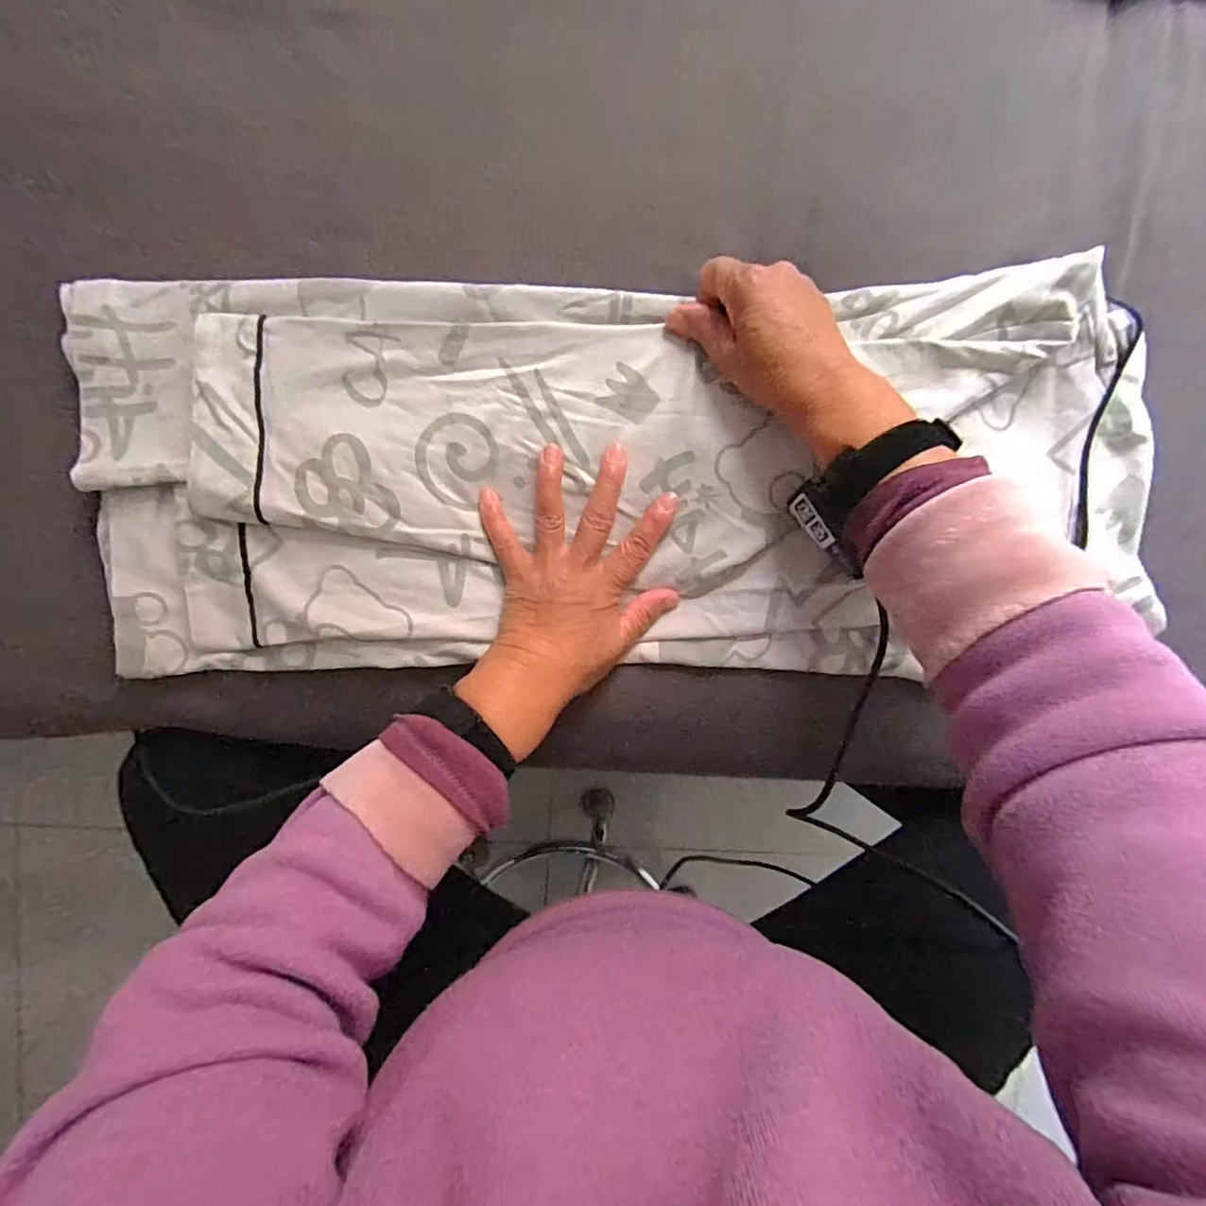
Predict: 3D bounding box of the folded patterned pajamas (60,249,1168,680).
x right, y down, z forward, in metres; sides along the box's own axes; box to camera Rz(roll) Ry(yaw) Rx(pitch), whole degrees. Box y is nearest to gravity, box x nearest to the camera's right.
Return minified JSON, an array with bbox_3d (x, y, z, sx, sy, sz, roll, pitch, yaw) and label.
[{"bbox_3d":[0.010,-0.084,0.379,0.670,0.040,0.255,-2,92,-1],"label":"folded patterned pajamas"}]

